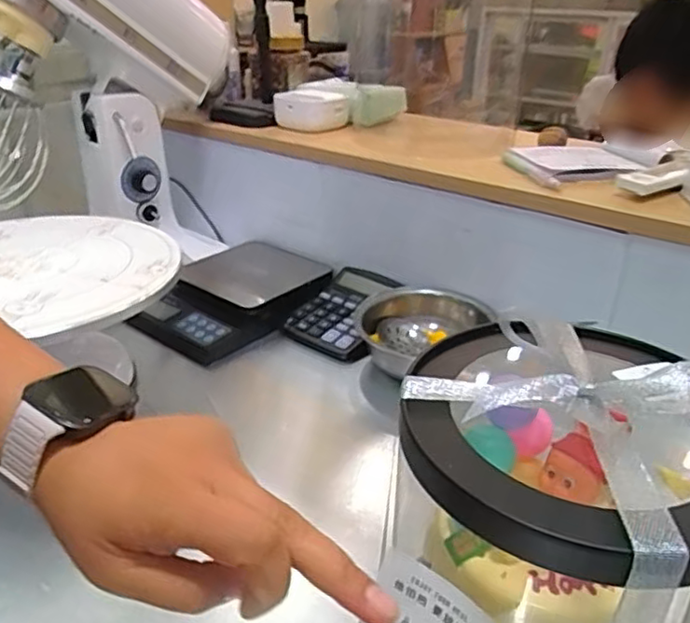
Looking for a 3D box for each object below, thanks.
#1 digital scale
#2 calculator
[{"bbox_3d":[-0.145,-0.024,0.818,0.187,0.041,0.247,17,32,27],"label":"digital scale"},{"bbox_3d":[0.005,-0.002,0.779,0.112,0.015,0.150,17,47,28],"label":"calculator"}]

